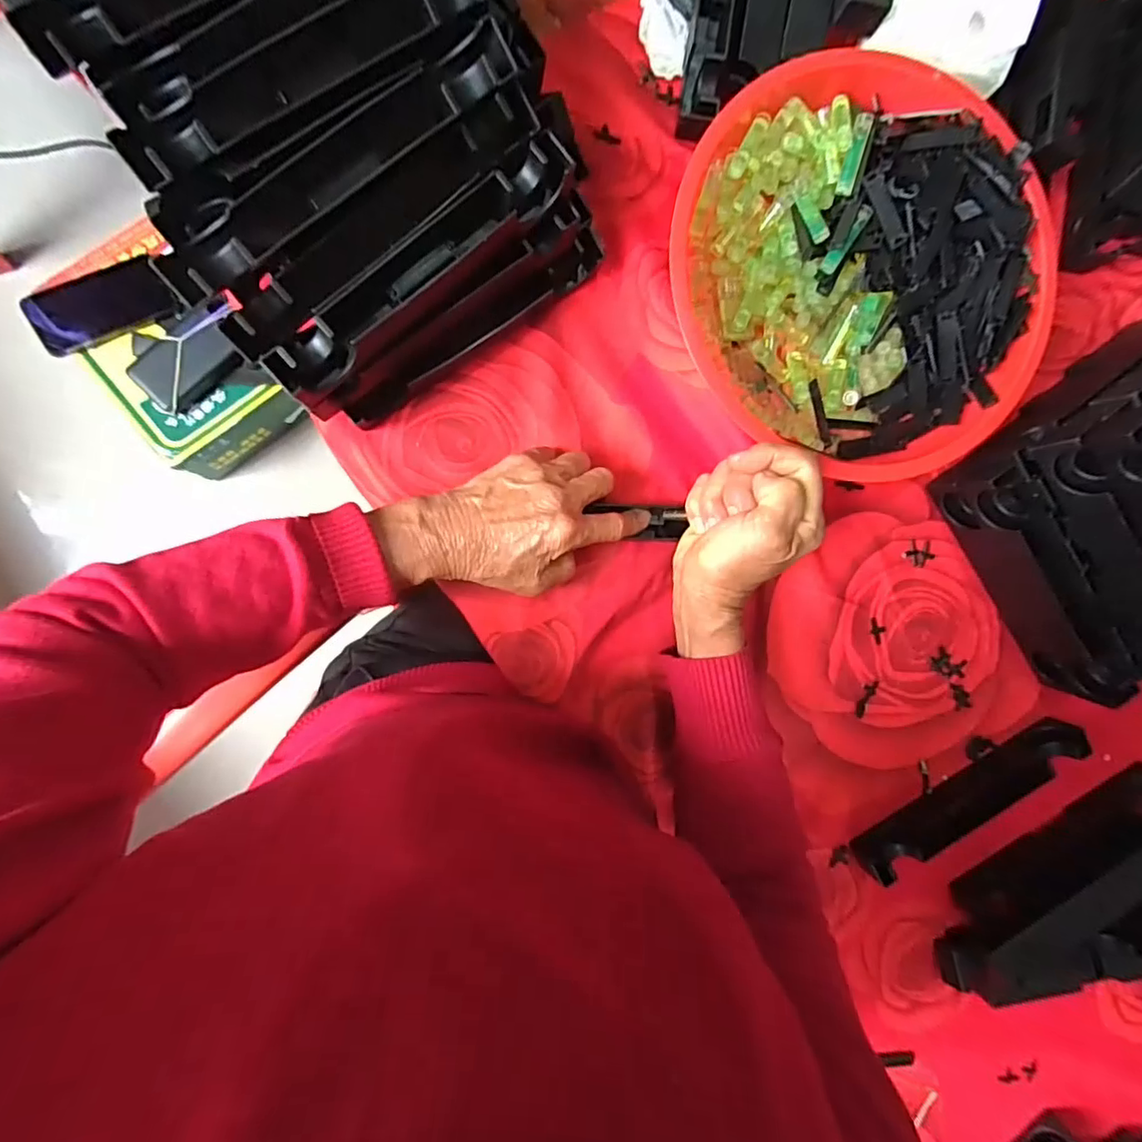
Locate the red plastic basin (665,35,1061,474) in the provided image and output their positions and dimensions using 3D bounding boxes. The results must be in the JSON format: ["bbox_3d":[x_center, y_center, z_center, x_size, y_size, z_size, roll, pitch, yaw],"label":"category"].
[{"bbox_3d":[0.180,-0.188,0.374,0.242,0.078,0.218,37,86,-7],"label":"red plastic basin"}]

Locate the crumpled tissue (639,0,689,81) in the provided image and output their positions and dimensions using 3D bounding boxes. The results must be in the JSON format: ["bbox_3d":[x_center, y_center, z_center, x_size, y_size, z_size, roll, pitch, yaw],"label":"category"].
[{"bbox_3d":[0.062,-0.372,0.386,0.030,0.014,0.065,-3,91,-7],"label":"crumpled tissue"}]

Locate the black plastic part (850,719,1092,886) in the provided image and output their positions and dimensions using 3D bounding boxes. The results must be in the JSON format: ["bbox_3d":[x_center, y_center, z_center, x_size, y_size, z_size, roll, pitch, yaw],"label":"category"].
[{"bbox_3d":[0.313,0.181,0.448,0.193,0.036,0.028,-32,95,-6],"label":"black plastic part"}]

